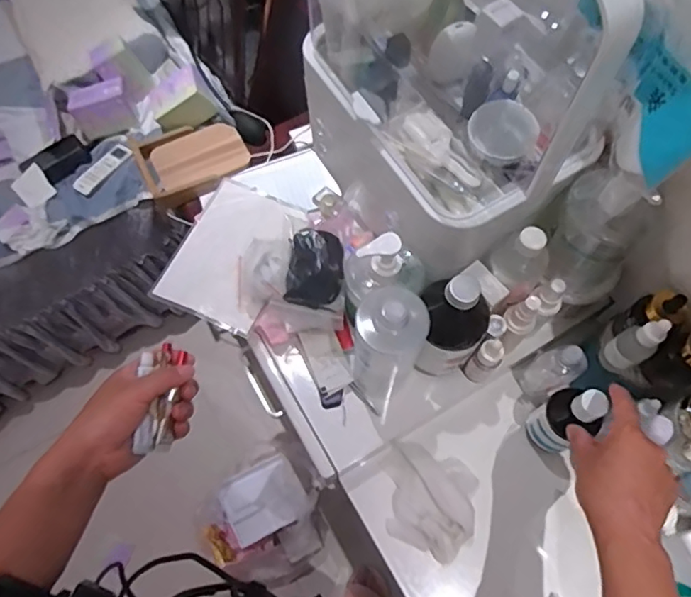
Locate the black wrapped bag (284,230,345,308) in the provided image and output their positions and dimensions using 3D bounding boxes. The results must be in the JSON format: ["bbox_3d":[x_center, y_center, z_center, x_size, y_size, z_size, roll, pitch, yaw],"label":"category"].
[{"bbox_3d":[-0.031,-0.032,0.576,0.057,0.037,0.075,3,67,2],"label":"black wrapped bag"}]

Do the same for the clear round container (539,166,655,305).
[{"bbox_3d":[0.247,-0.068,0.532,0.082,0.164,0.082,0,67,1],"label":"clear round container"}]

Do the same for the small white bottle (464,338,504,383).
[{"bbox_3d":[0.148,0.068,0.570,0.027,0.085,0.021,40,73,16],"label":"small white bottle"}]

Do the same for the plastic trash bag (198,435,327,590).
[{"bbox_3d":[-0.177,0.508,1.235,0.283,0.139,0.273,-35,71,-13],"label":"plastic trash bag"}]

